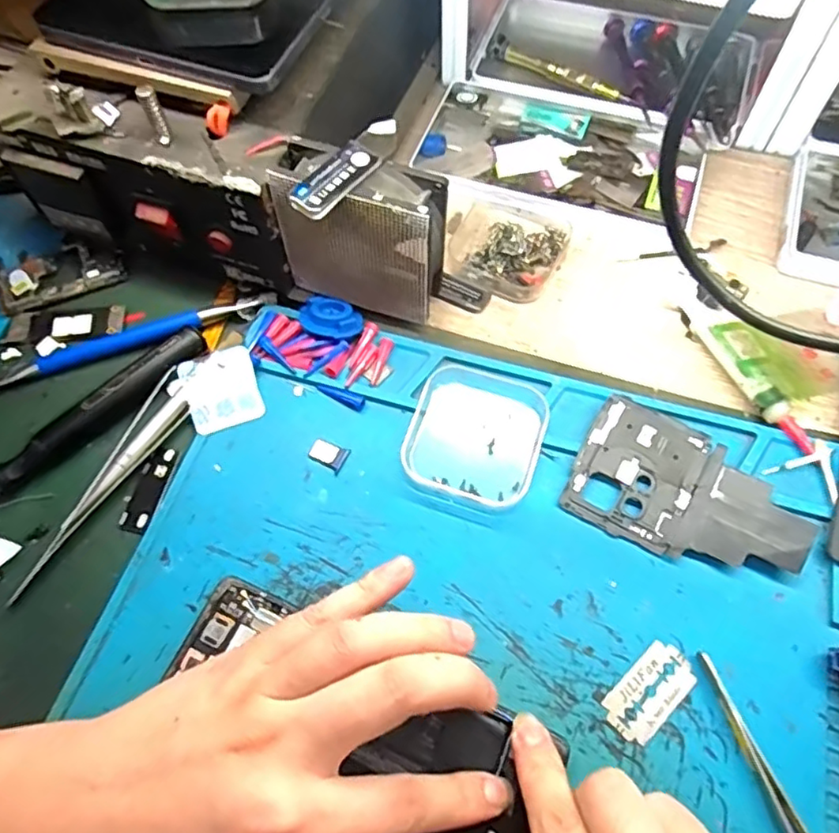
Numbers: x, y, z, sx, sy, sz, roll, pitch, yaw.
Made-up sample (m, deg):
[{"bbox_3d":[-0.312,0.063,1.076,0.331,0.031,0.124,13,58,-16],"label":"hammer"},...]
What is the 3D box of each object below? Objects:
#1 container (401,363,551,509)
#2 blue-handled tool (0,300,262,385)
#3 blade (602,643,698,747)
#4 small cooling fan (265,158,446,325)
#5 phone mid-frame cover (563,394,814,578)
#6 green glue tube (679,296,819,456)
[{"bbox_3d":[0.029,0.009,0.310,0.062,0.012,0.066,17,66,11],"label":"container"},{"bbox_3d":[-0.167,-0.042,0.342,0.155,0.007,0.016,-16,64,-5],"label":"blue-handled tool"},{"bbox_3d":[0.098,0.115,0.259,0.042,0.004,0.023,-41,69,-16],"label":"blade"},{"bbox_3d":[-0.029,-0.087,0.316,0.080,0.083,0.029,13,65,9],"label":"small cooling fan"},{"bbox_3d":[0.127,0.037,0.291,0.104,0.005,0.064,25,75,17],"label":"phone mid-frame cover"},{"bbox_3d":[0.168,-0.026,0.318,0.027,0.012,0.103,-16,64,-5],"label":"green glue tube"}]

